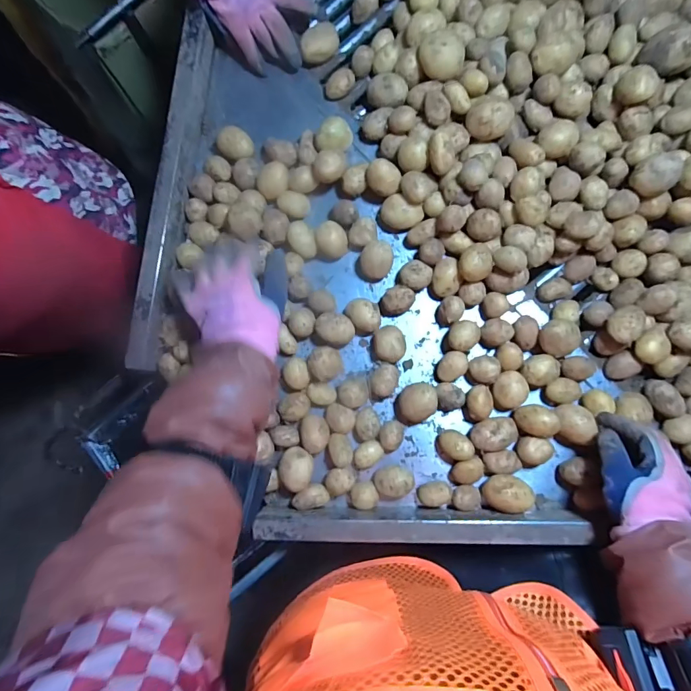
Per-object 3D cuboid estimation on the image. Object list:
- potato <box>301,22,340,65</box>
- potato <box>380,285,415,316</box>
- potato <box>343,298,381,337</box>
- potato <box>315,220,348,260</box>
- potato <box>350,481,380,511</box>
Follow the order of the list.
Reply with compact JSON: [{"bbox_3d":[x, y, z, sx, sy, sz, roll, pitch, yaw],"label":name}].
[{"bbox_3d":[-0.034,-0.418,0.579,0.052,0.041,0.036,-6,82,2],"label":"potato"},{"bbox_3d":[0.068,-0.058,0.537,0.041,0.029,0.033,-25,82,-1],"label":"potato"},{"bbox_3d":[0.024,-0.037,0.543,0.040,0.041,0.047,-21,82,0],"label":"potato"},{"bbox_3d":[-0.019,-0.139,0.552,0.041,0.035,0.040,-13,82,1],"label":"potato"},{"bbox_3d":[0.024,0.185,0.514,0.032,0.023,0.031,-8,82,2],"label":"potato"}]

